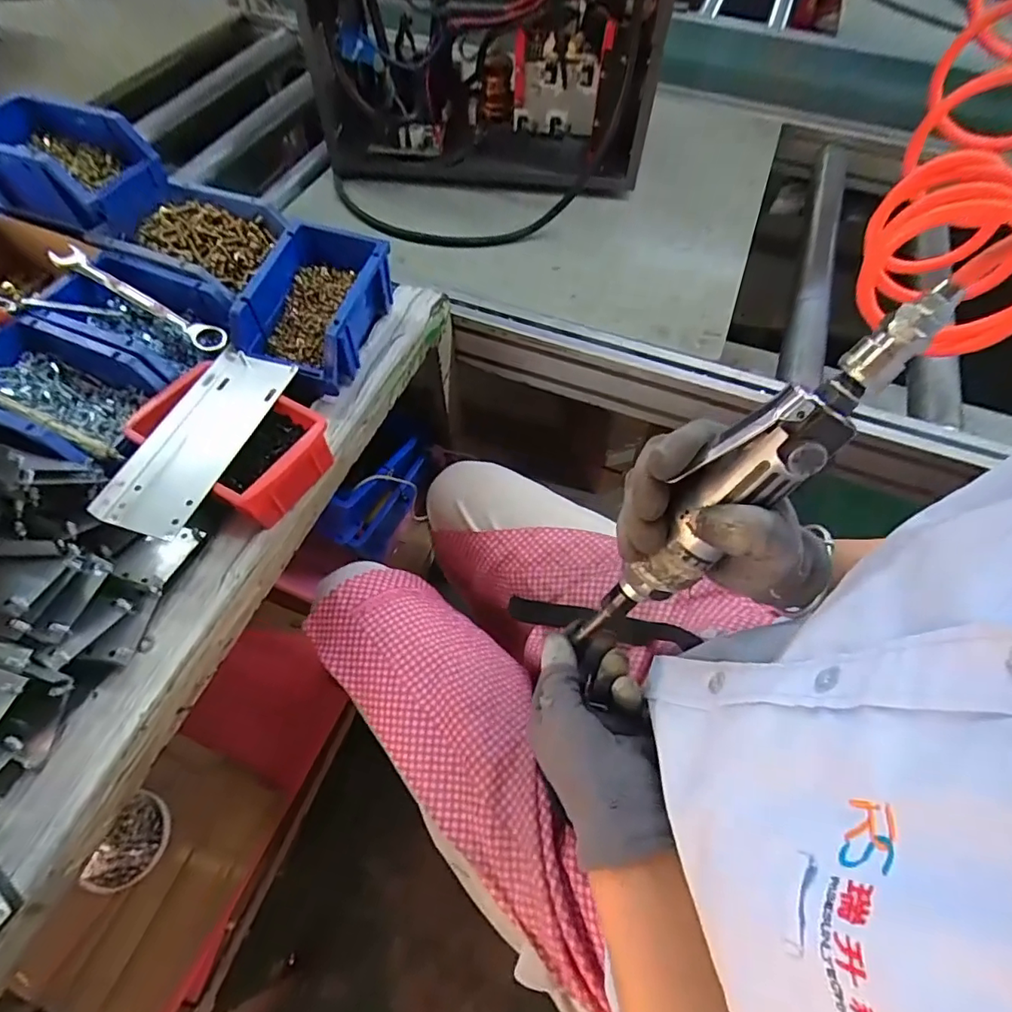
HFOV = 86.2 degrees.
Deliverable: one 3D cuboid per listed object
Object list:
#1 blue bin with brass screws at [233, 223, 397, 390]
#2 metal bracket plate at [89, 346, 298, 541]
[{"bbox_3d":[-0.188,-0.195,0.535,0.110,0.071,0.154,12,60,5],"label":"blue bin with brass screws"},{"bbox_3d":[-0.246,-0.056,0.437,0.075,0.011,0.179,16,60,7],"label":"metal bracket plate"}]

